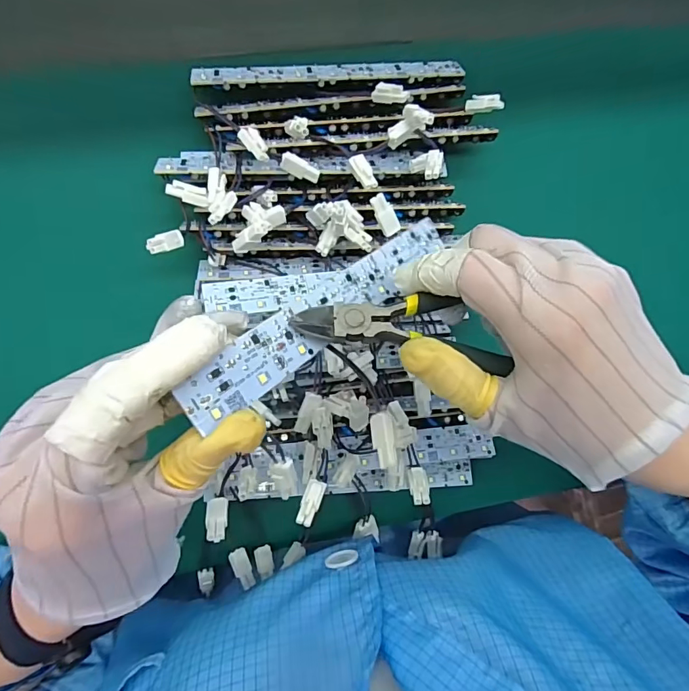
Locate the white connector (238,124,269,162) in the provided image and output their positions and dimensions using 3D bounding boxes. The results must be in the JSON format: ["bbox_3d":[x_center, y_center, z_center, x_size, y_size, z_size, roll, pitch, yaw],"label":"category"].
[{"bbox_3d":[-0.056,-0.127,0.290,0.013,0.004,0.025,-33,79,-8],"label":"white connector"}]

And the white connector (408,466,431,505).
[{"bbox_3d":[0.041,0.075,0.252,0.009,0.023,0.007,5,128,-7],"label":"white connector"}]

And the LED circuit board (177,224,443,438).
[{"bbox_3d":[0.001,-0.021,0.222,0.186,0.004,0.024,-40,103,-41],"label":"LED circuit board"}]

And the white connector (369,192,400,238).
[{"bbox_3d":[0.024,-0.078,0.275,0.012,0.004,0.025,-36,118,-8],"label":"white connector"}]

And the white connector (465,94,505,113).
[{"bbox_3d":[0.097,-0.168,0.321,0.027,0.010,0.008,13,84,32],"label":"white connector"}]

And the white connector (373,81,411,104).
[{"bbox_3d":[0.030,-0.167,0.307,0.027,0.009,0.009,18,84,25],"label":"white connector"}]

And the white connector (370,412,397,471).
[{"bbox_3d":[0.019,0.046,0.222,0.010,0.009,0.027,-6,71,-8],"label":"white connector"}]

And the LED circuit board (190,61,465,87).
[{"bbox_3d":[-0.010,-0.192,0.326,0.188,0.006,0.018,-6,68,-7],"label":"LED circuit board"}]

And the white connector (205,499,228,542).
[{"bbox_3d":[-0.065,0.089,0.238,0.011,0.024,0.005,-11,127,-8],"label":"white connector"}]

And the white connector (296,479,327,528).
[{"bbox_3d":[-0.019,0.087,0.258,0.011,0.004,0.025,25,61,-6],"label":"white connector"}]

